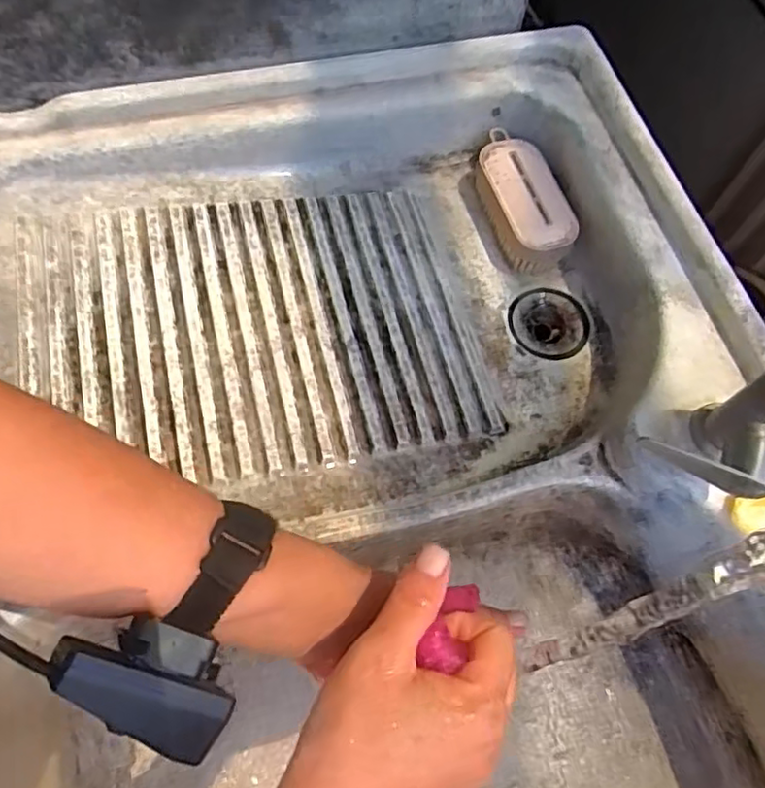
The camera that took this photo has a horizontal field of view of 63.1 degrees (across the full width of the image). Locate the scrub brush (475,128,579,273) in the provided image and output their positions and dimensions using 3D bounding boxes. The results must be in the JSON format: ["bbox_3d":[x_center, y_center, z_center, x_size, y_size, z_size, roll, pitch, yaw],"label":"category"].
[{"bbox_3d":[0.124,-0.177,0.563,0.058,0.044,0.137,-16,67,-10],"label":"scrub brush"}]

